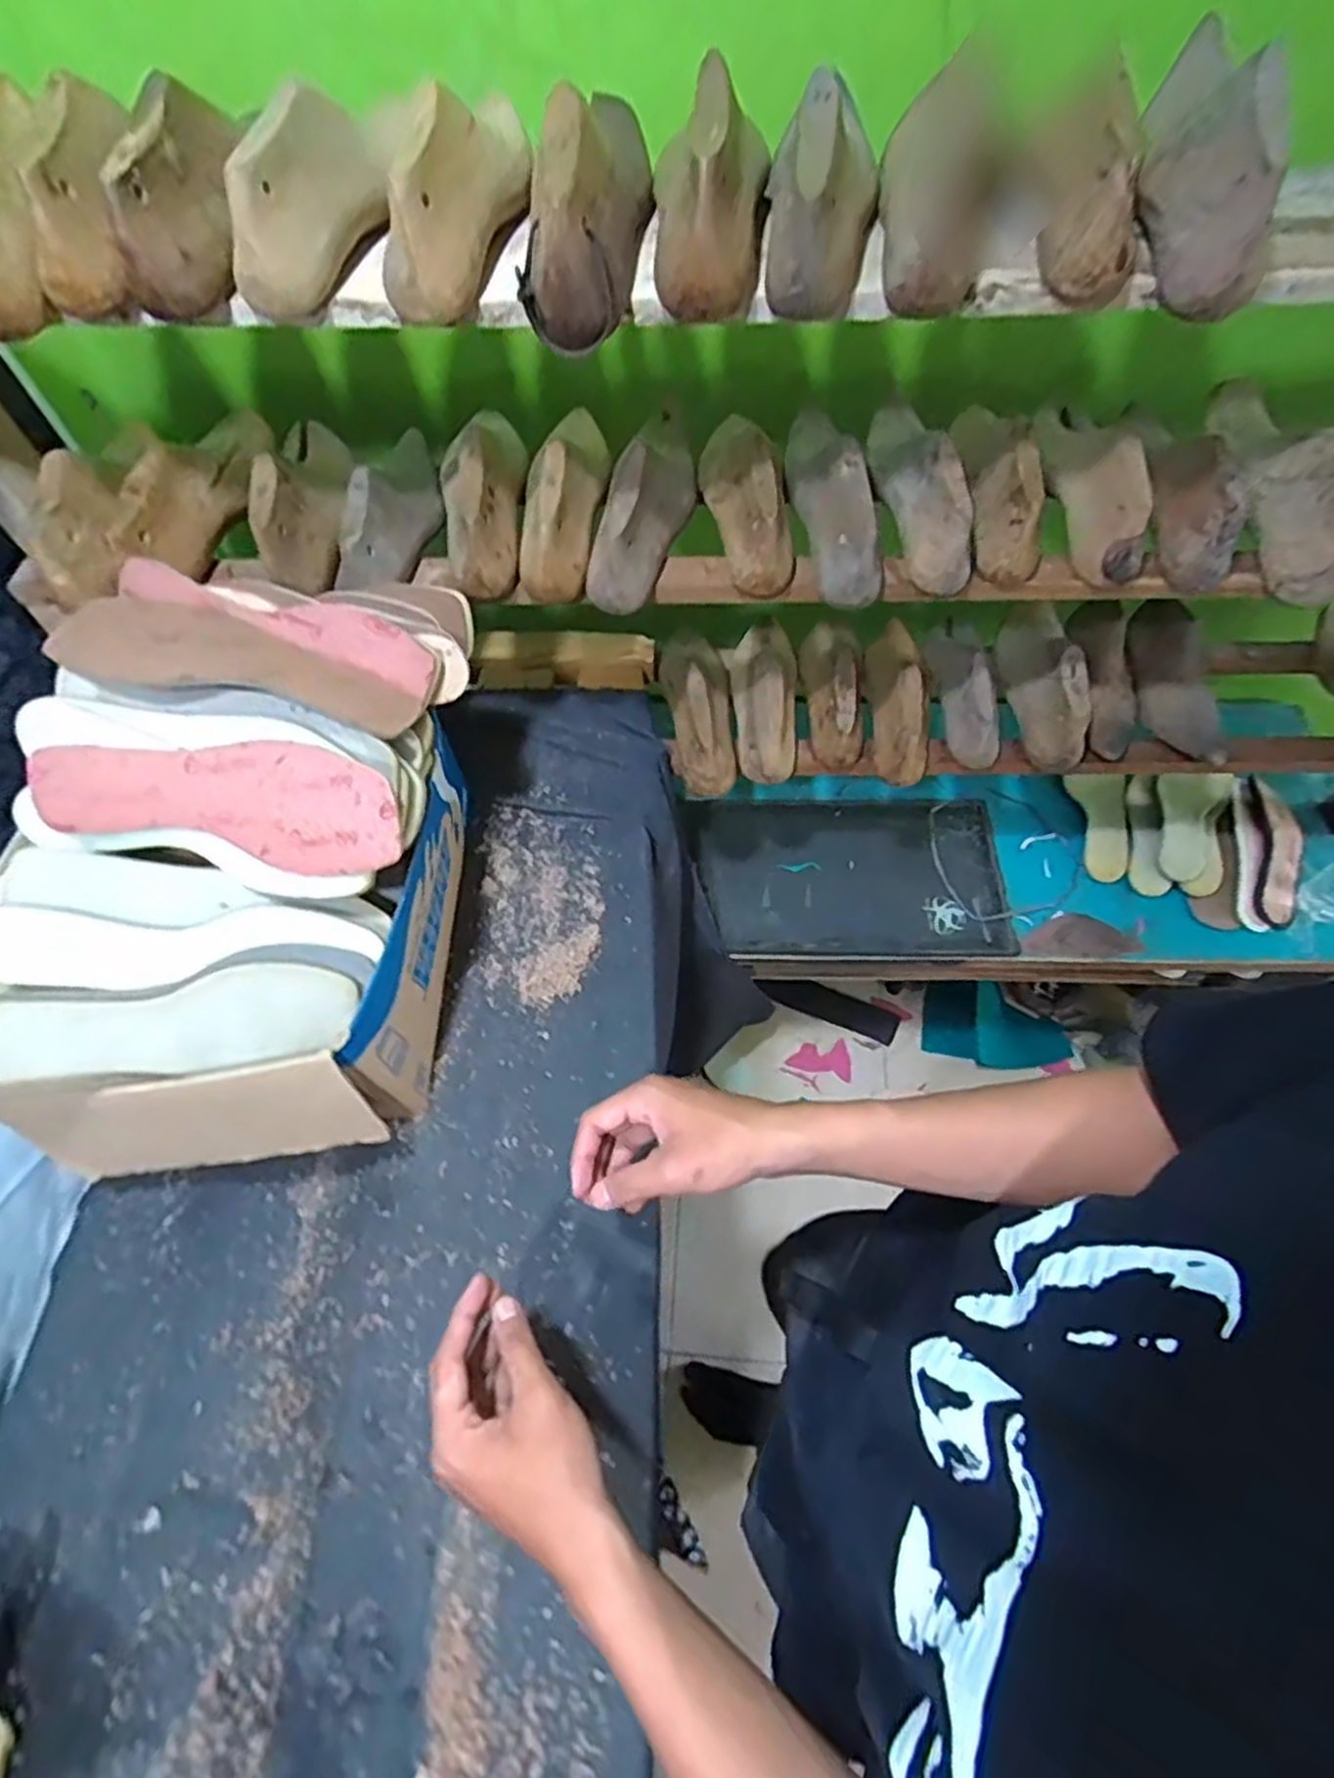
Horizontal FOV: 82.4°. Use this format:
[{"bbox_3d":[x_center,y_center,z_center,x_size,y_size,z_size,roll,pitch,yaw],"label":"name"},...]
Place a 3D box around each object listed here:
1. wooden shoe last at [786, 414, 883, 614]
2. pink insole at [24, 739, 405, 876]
[{"bbox_3d":[0.144,-0.361,0.672,0.055,0.081,0.233,-6,60,-1],"label":"wooden shoe last"},{"bbox_3d":[-0.302,-0.058,0.513,0.243,0.014,0.084,5,101,-2],"label":"pink insole"}]

